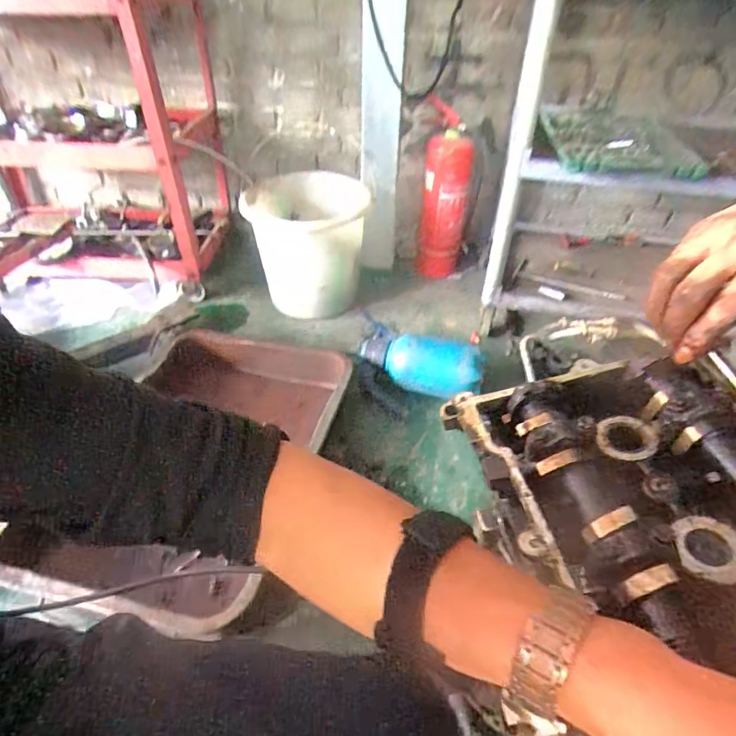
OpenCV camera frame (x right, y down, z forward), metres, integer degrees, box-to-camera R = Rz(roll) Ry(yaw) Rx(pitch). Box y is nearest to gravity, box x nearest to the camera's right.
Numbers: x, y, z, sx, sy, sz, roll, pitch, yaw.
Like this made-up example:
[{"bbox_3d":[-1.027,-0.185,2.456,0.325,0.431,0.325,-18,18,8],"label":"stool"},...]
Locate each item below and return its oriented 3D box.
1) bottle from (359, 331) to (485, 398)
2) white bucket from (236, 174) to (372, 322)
[{"bbox_3d":[0.119,-0.008,1.139,0.277,0.116,0.100,18,42,19],"label":"bottle"},{"bbox_3d":[-0.159,-0.317,1.355,0.314,0.325,0.286,3,40,2],"label":"white bucket"}]

